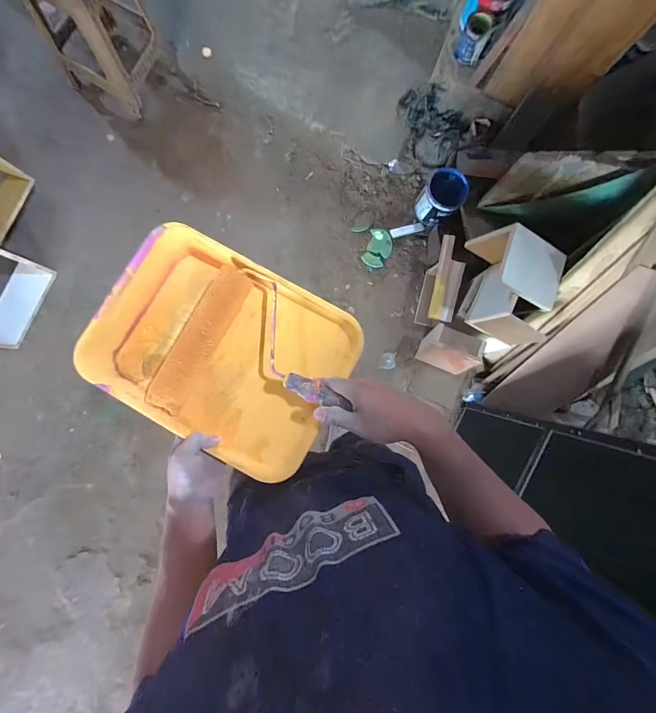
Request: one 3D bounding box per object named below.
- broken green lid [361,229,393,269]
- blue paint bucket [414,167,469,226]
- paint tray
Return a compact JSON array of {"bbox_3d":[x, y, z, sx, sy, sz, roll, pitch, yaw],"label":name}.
[{"bbox_3d":[0.234,-0.504,1.529,0.120,0.007,0.182,17,87,14],"label":"broken green lid"},{"bbox_3d":[0.492,-0.693,1.456,0.154,0.198,0.167,0,87,-1],"label":"blue paint bucket"},{"bbox_3d":[-0.168,-0.012,0.537,0.379,0.097,0.283,28,87,-2],"label":"paint tray"}]

